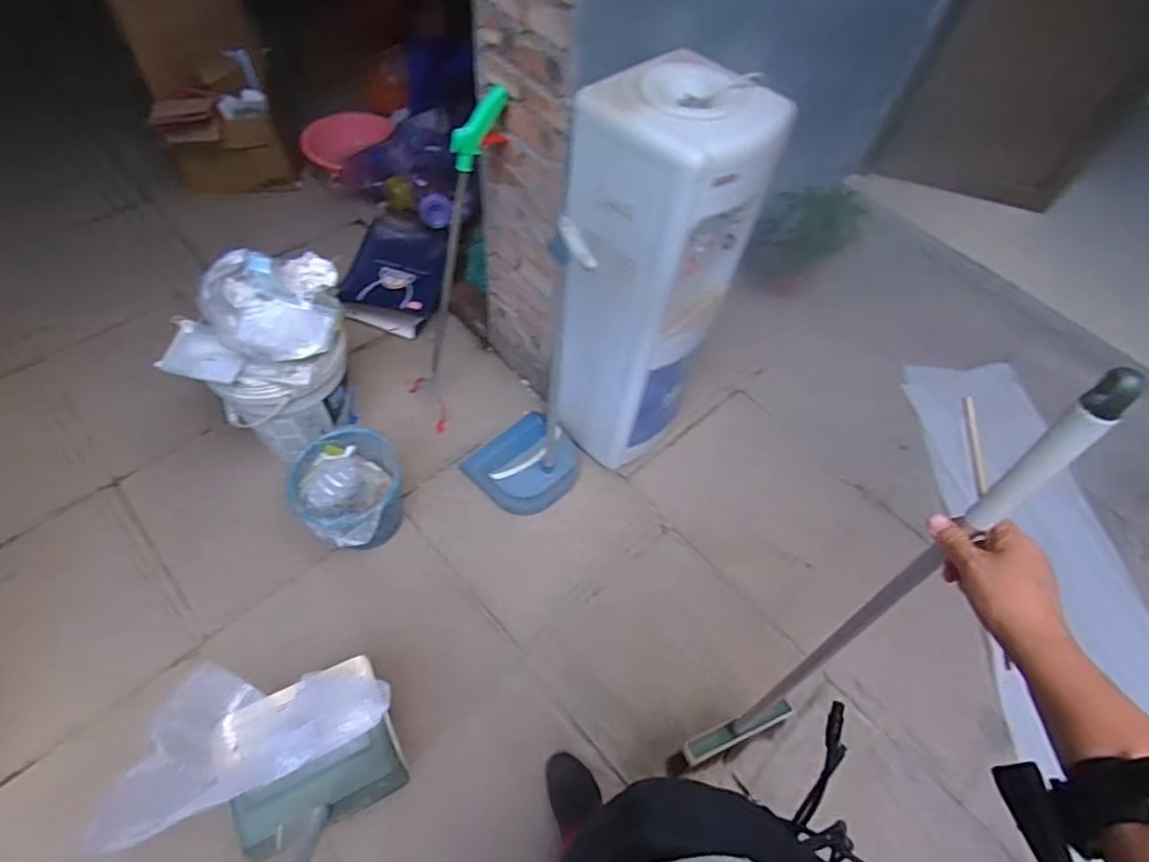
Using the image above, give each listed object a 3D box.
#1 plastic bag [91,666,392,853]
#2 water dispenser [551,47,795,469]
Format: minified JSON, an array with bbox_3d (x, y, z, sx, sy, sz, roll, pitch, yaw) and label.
[{"bbox_3d":[-0.531,0.476,0.979,0.405,0.105,0.204,-16,61,-20],"label":"plastic bag"},{"bbox_3d":[0.144,-0.309,1.304,0.301,0.822,0.285,41,59,16],"label":"water dispenser"}]

